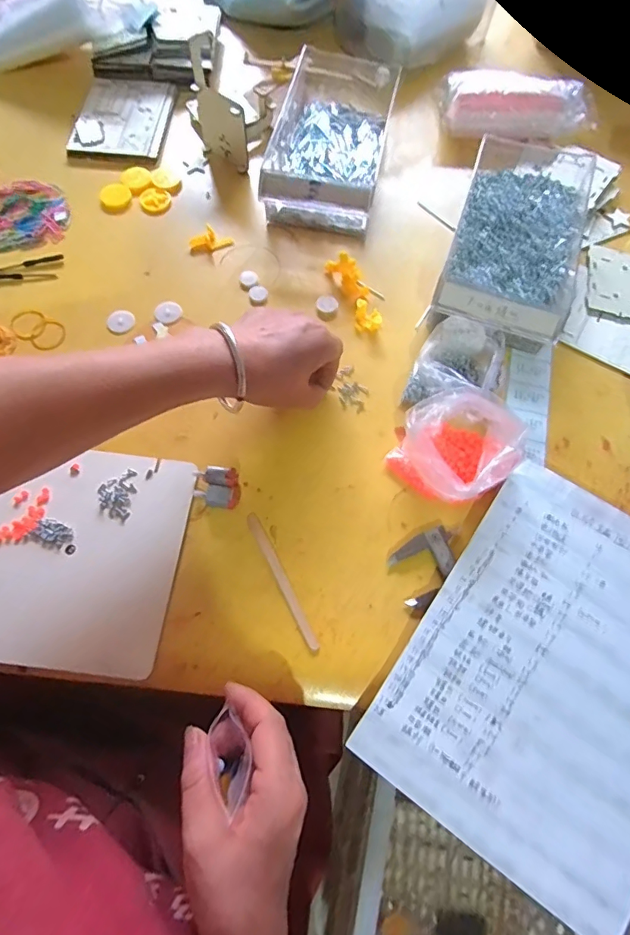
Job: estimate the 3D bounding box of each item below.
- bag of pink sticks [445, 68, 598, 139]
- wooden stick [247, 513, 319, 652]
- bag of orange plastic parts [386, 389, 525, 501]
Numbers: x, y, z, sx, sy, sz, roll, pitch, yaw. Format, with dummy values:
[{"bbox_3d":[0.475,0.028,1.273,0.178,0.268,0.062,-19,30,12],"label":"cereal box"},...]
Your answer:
[{"bbox_3d":[0.259,-0.467,0.613,0.184,0.055,0.108,1,66,-1],"label":"bag of pink sticks"},{"bbox_3d":[-0.027,0.090,0.388,0.010,0.004,0.120,-25,69,-12],"label":"wooden stick"},{"bbox_3d":[0.122,-0.017,0.410,0.085,0.062,0.089,-40,73,-17],"label":"bag of orange plastic parts"}]

